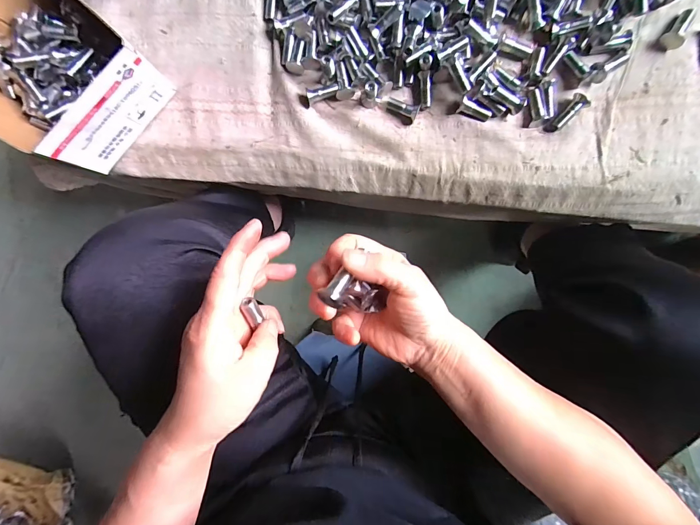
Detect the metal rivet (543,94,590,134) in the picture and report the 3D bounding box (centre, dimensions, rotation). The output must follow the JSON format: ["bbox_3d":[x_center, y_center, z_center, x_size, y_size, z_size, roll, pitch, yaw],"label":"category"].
[{"bbox_3d":[0.222,-0.153,0.342,0.045,0.014,0.017,-40,91,5],"label":"metal rivet"}]

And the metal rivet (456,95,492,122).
[{"bbox_3d":[0.130,-0.157,0.344,0.036,0.012,0.015,20,92,-10],"label":"metal rivet"}]

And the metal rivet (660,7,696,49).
[{"bbox_3d":[0.328,-0.233,0.330,0.017,0.015,0.044,35,95,1],"label":"metal rivet"}]

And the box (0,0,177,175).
[{"bbox_3d":[-0.289,-0.186,0.334,0.150,0.083,0.136,41,94,2],"label":"box"}]

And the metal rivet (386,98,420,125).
[{"bbox_3d":[0.053,-0.161,0.349,0.036,0.011,0.016,24,95,2],"label":"metal rivet"}]

